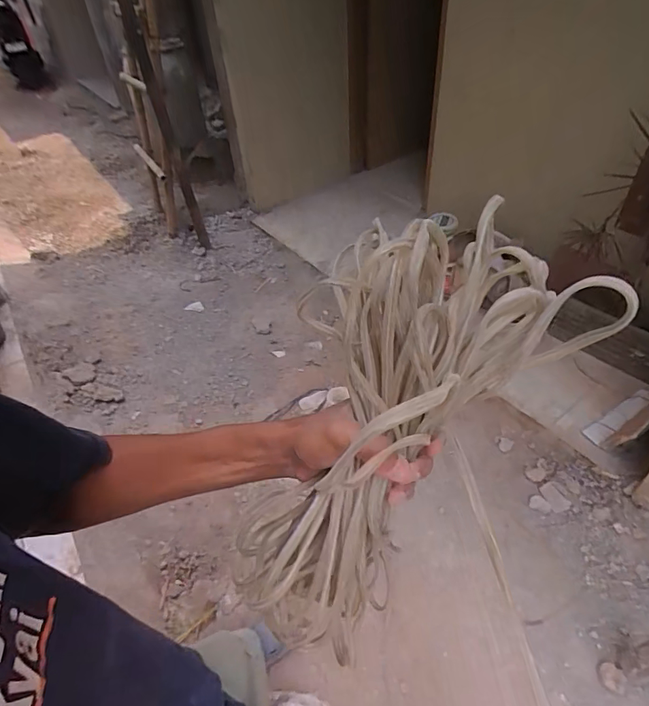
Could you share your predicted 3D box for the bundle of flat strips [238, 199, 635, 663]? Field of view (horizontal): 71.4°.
[{"bbox_3d":[0.047,0.062,0.336,0.179,0.322,0.117,28,9,23],"label":"bundle of flat strips"}]

